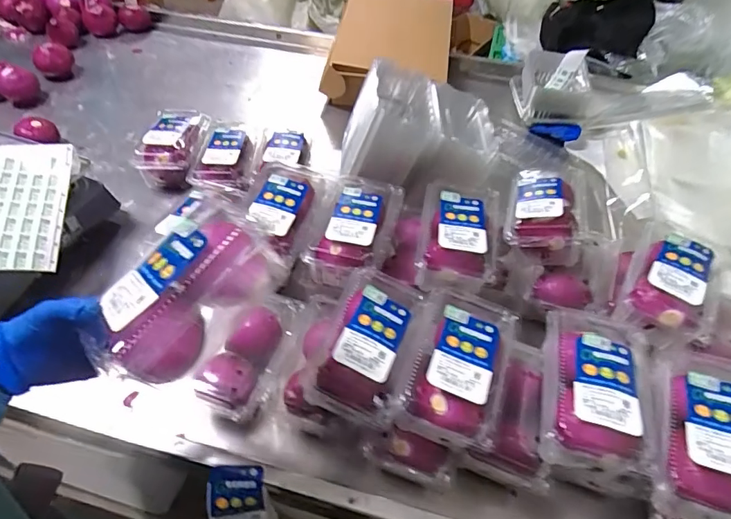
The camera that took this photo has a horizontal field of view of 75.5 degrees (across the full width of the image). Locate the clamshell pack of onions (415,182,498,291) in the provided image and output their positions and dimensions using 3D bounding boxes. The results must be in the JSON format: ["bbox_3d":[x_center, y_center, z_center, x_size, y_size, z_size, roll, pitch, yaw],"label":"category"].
[{"bbox_3d":[0.132,-0.035,0.670,0.107,0.069,0.192,9,49,6],"label":"clamshell pack of onions"}]

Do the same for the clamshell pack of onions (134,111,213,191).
[{"bbox_3d":[-0.360,-0.215,0.895,0.108,0.074,0.174,1,49,-1],"label":"clamshell pack of onions"}]

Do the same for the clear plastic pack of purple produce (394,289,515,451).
[{"bbox_3d":[0.102,0.116,0.532,0.105,0.064,0.168,17,50,12],"label":"clear plastic pack of purple produce"}]

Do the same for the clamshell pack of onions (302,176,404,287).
[{"bbox_3d":[-0.016,-0.040,0.681,0.116,0.071,0.176,12,49,8],"label":"clamshell pack of onions"}]

